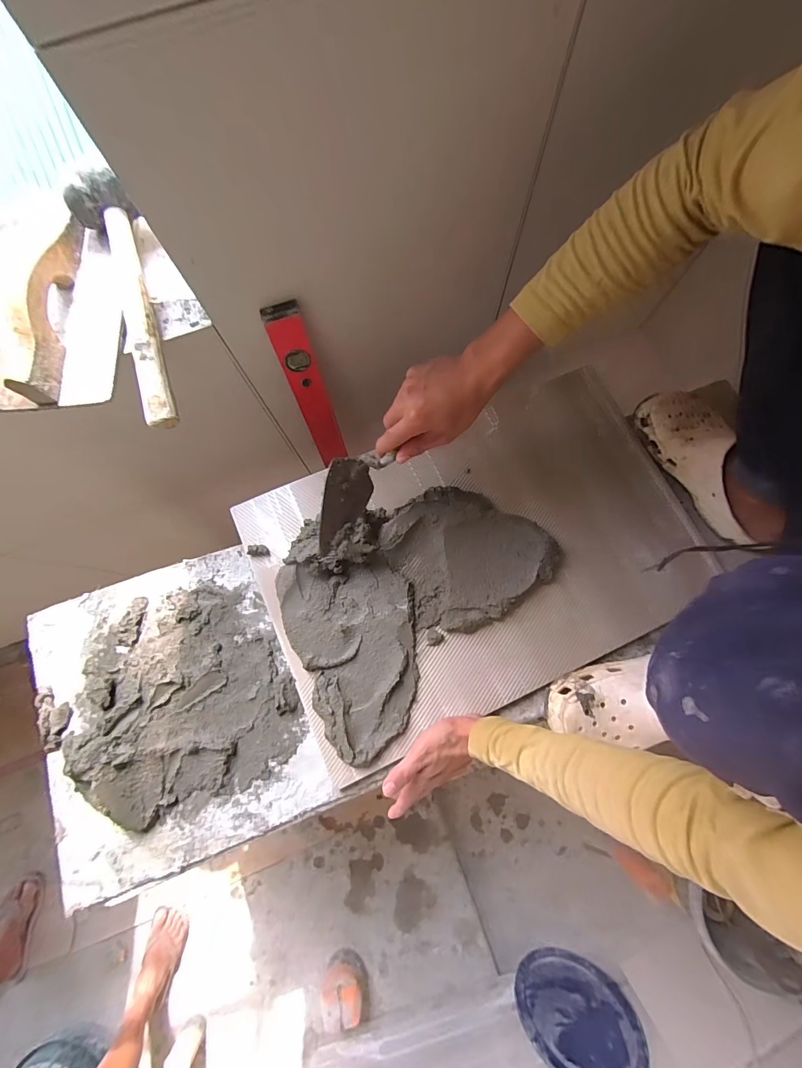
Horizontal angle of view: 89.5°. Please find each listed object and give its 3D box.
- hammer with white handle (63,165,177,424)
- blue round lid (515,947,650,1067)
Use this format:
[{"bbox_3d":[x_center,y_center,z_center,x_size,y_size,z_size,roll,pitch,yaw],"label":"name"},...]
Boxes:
[{"bbox_3d":[-0.311,-0.267,0.466,0.074,0.051,0.295,-23,78,-4],"label":"hammer with white handle"},{"bbox_3d":[0.433,1.181,0.999,0.280,0.303,0.018,4,89,3],"label":"blue round lid"}]

